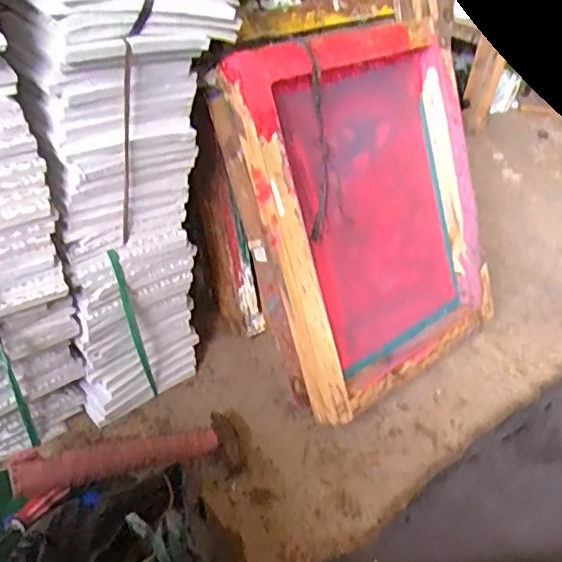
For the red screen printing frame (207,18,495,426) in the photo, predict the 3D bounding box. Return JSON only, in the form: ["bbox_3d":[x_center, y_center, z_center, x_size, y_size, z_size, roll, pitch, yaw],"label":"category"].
[{"bbox_3d":[0.128,-0.097,0.829,0.376,0.493,0.082,-28,22,-32],"label":"red screen printing frame"}]

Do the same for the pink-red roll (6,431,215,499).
[{"bbox_3d":[-0.186,0.212,0.689,0.239,0.031,0.038,-3,36,-31],"label":"pink-red roll"}]

